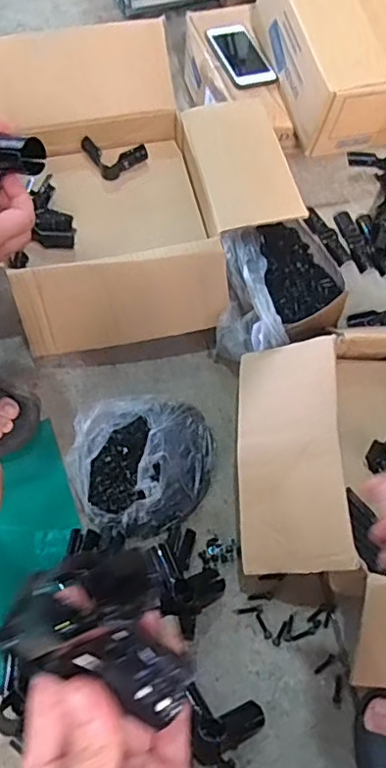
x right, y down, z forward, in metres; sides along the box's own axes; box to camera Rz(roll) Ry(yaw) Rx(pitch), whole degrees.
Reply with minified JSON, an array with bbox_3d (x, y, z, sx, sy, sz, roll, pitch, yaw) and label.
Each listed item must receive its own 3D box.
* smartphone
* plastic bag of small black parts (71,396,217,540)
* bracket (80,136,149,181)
[{"bbox_3d":[0.086,-0.587,1.033,0.081,0.013,0.156,-17,65,-11],"label":"smartphone"},{"bbox_3d":[-0.068,0.102,0.778,0.188,0.073,0.190,8,63,2],"label":"plastic bag of small black parts"},{"bbox_3d":[-0.131,-0.389,0.965,0.080,0.031,0.090,-31,69,-17],"label":"bracket"}]

